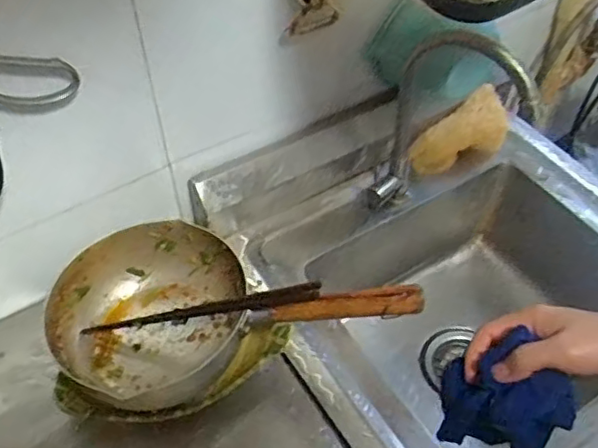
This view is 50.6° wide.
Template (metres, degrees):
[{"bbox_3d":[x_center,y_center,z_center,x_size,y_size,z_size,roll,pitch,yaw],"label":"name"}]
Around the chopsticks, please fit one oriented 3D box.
[{"bbox_3d":[-0.104,0.088,0.637,0.266,0.019,0.016,-12,46,18],"label":"chopsticks"}]

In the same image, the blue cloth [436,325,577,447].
[{"bbox_3d":[0.160,0.142,0.498,0.093,0.120,0.053,20,52,17],"label":"blue cloth"}]

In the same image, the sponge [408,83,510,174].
[{"bbox_3d":[0.221,-0.120,0.875,0.145,0.081,0.029,-31,18,1],"label":"sponge"}]

